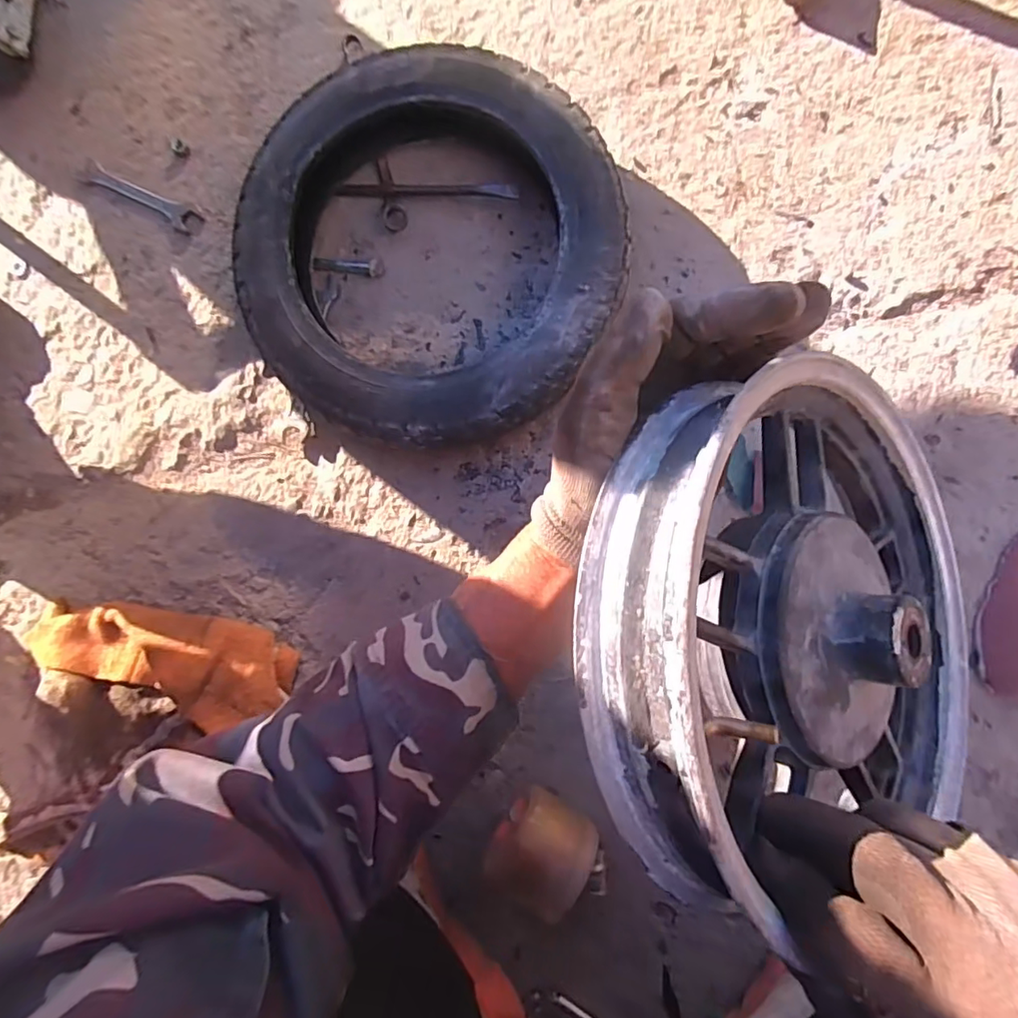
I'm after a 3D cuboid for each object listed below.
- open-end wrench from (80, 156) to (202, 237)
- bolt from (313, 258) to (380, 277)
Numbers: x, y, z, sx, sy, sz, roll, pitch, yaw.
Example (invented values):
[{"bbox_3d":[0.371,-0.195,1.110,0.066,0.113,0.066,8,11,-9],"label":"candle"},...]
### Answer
[{"bbox_3d":[-0.405,-0.344,0.602,0.149,0.008,0.031,27,90,6],"label":"open-end wrench"},{"bbox_3d":[-0.168,-0.251,0.569,0.066,0.012,0.014,6,88,6],"label":"bolt"}]

